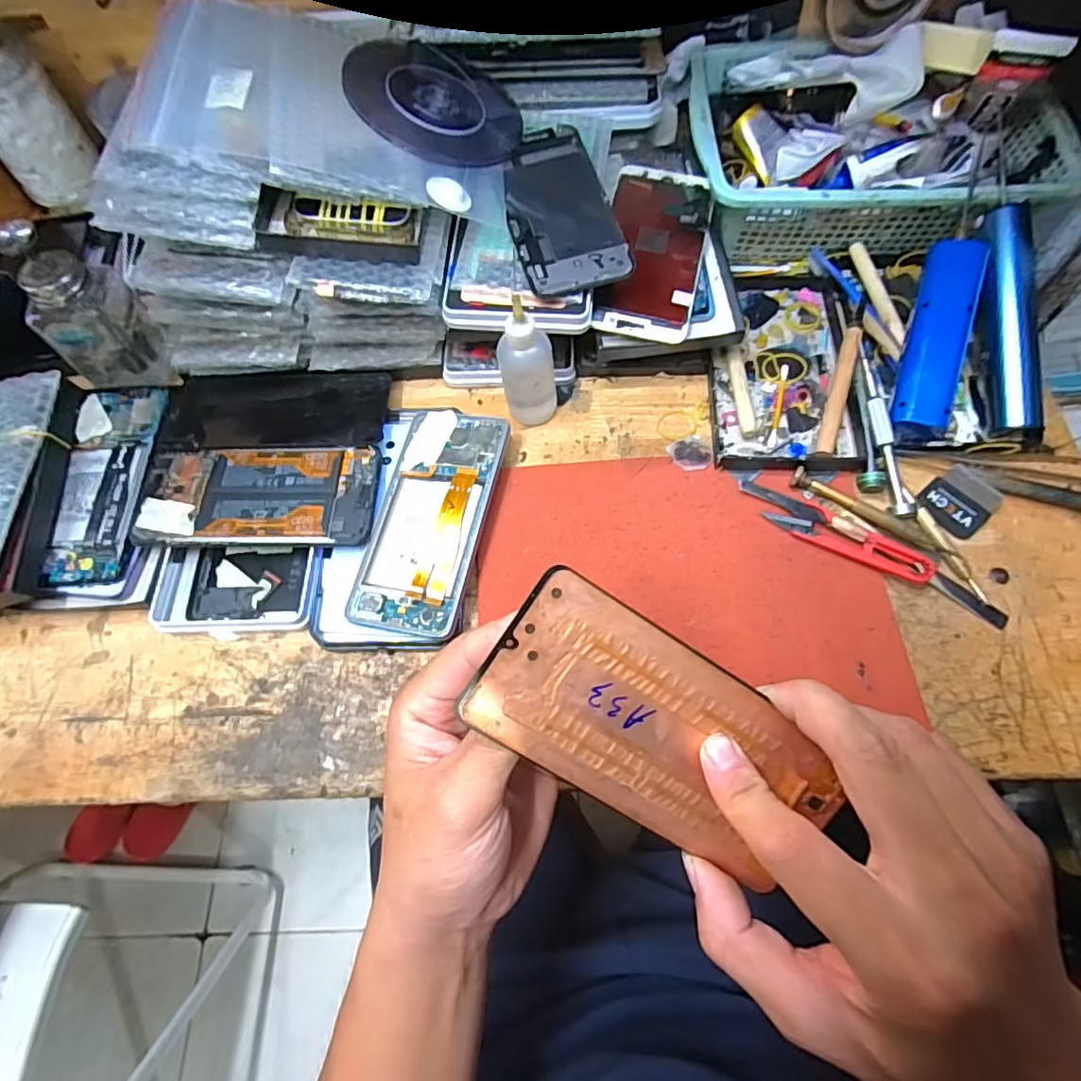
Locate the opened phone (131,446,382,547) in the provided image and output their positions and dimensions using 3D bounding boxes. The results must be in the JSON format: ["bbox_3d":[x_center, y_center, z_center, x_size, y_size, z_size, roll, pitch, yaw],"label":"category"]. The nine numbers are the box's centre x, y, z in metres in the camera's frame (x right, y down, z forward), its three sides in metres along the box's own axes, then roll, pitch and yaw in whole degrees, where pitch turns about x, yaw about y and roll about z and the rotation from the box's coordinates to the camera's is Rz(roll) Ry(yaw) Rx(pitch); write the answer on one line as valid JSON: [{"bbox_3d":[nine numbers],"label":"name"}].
[{"bbox_3d":[-0.191,-0.031,0.394,0.159,0.012,0.073,-1,66,2],"label":"opened phone"}]

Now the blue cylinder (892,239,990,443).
[{"bbox_3d":[0.267,-0.135,0.393,0.033,0.025,0.133,13,91,8],"label":"blue cylinder"}]

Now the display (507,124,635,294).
[{"bbox_3d":[0.011,-0.231,0.401,0.069,0.005,0.140,-15,73,-4],"label":"display"}]

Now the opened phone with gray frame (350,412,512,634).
[{"bbox_3d":[-0.070,-0.016,0.378,0.071,0.008,0.155,9,68,14],"label":"opened phone with gray frame"}]

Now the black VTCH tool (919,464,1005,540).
[{"bbox_3d":[0.278,-0.026,0.385,0.050,0.007,0.040,-40,70,-14],"label":"black VTCH tool"}]

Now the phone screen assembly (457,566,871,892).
[{"bbox_3d":[0.050,0.077,0.224,0.152,0.004,0.069,35,93,-10],"label":"phone screen assembly"}]

